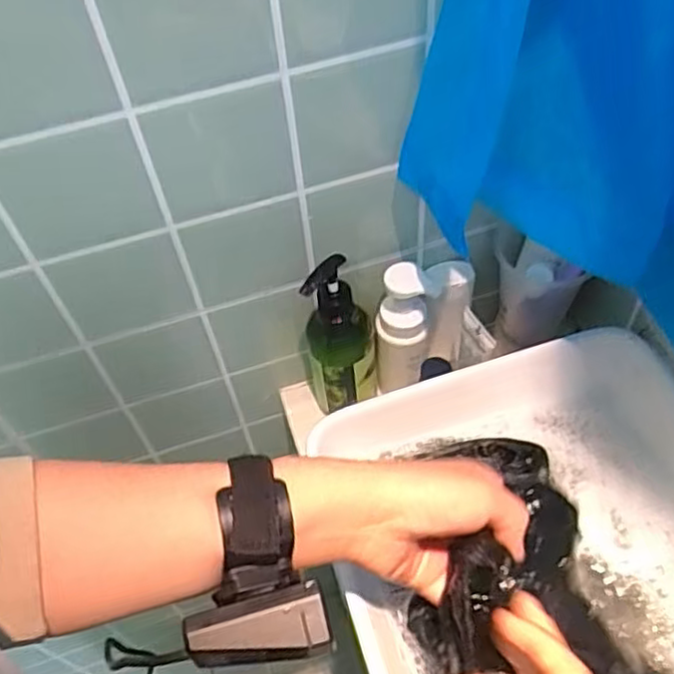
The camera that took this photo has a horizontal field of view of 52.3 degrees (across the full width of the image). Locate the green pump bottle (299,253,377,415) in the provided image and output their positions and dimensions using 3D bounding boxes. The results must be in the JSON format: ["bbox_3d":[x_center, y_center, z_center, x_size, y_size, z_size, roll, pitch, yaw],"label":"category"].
[{"bbox_3d":[0.000,0.000,0.602,0.065,0.170,0.052,-4,54,1],"label":"green pump bottle"}]

